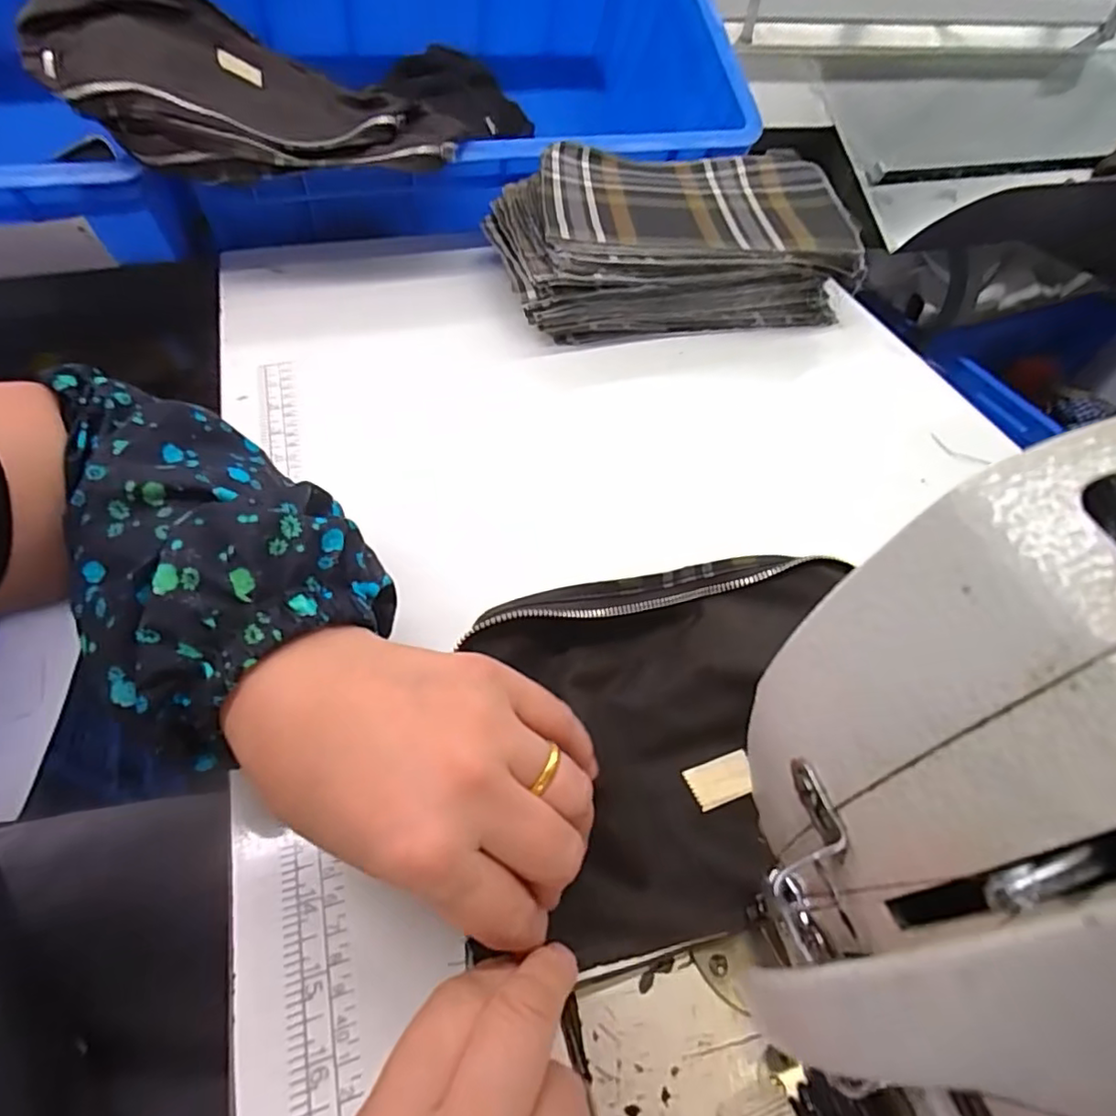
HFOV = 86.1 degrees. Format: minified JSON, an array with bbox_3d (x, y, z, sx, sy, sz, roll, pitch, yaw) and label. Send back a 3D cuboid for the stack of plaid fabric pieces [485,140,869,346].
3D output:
[{"bbox_3d":[0.094,-0.272,0.518,0.298,0.076,0.175,-3,53,-7],"label":"stack of plaid fabric pieces"}]

